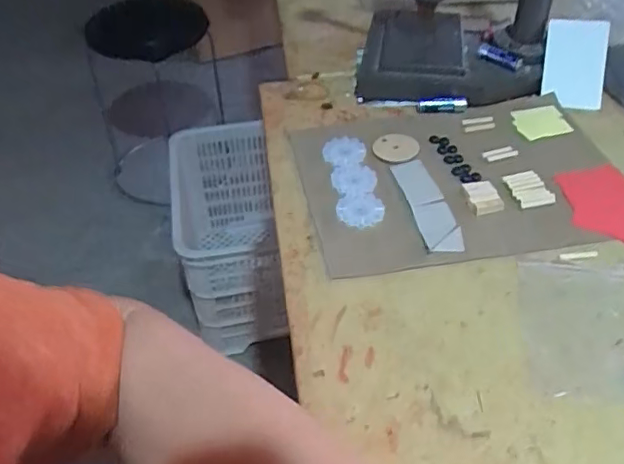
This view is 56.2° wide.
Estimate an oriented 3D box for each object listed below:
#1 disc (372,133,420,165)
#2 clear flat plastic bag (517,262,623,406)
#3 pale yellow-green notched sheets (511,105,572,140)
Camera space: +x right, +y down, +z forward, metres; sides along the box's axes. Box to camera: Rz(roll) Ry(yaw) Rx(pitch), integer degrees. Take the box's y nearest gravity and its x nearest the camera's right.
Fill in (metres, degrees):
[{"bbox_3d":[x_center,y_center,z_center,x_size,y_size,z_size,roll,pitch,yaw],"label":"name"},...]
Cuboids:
[{"bbox_3d":[0.079,-0.079,0.548,0.039,0.005,0.049,25,48,14],"label":"disc"},{"bbox_3d":[0.186,0.065,0.400,0.079,0.004,0.117,6,43,9],"label":"clear flat plastic bag"},{"bbox_3d":[0.228,-0.113,0.587,0.050,0.004,0.053,-6,43,-4],"label":"pale yellow-green notched sheets"}]

